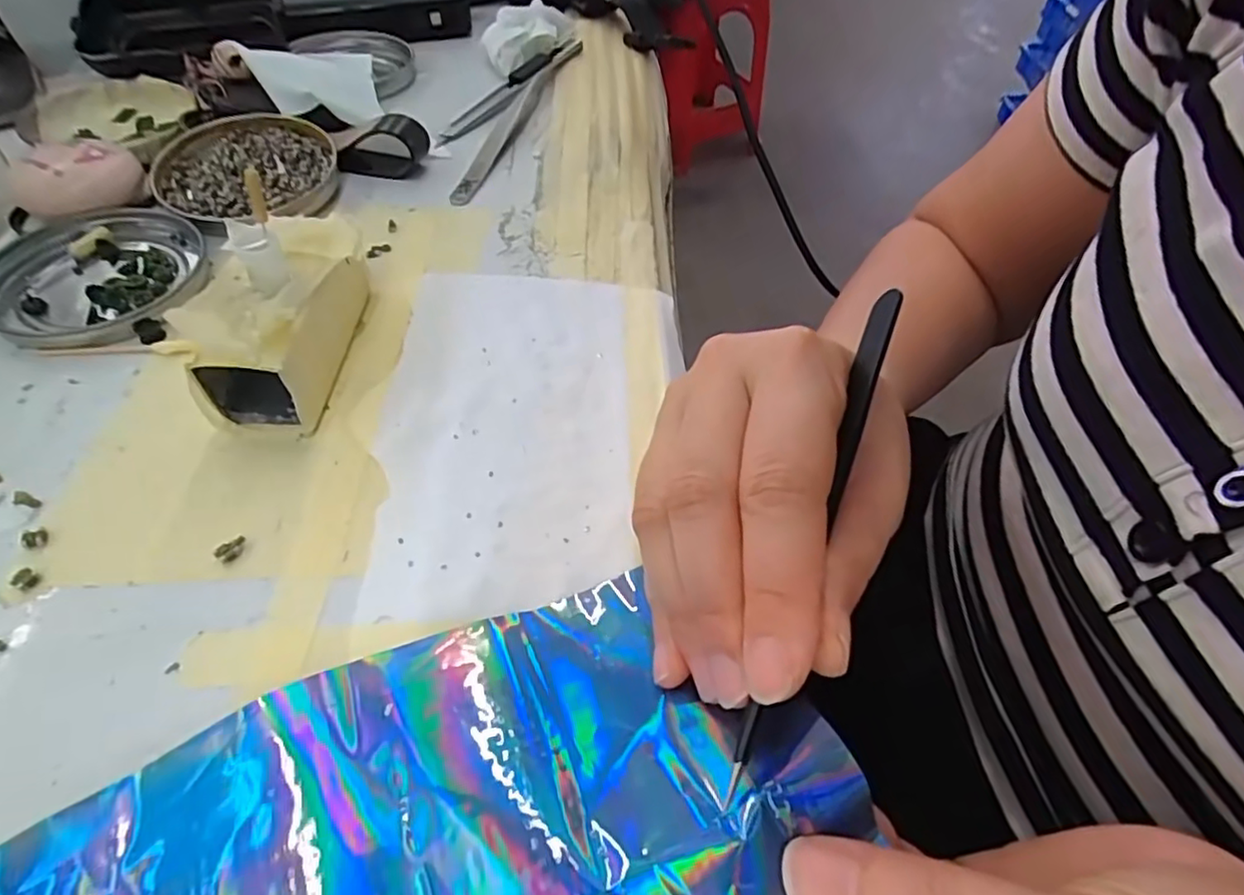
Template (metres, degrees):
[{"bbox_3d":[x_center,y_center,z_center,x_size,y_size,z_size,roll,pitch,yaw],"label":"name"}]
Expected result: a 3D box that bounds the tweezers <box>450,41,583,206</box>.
[{"bbox_3d":[-0.056,-0.188,0.356,0.014,0.010,0.174,14,53,8],"label":"tweezers"}]

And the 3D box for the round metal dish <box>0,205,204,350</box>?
[{"bbox_3d":[-0.214,-0.069,0.255,0.075,0.009,0.078,1,52,-2],"label":"round metal dish"}]

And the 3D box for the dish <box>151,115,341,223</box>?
[{"bbox_3d":[-0.178,-0.133,0.302,0.077,0.015,0.074,-17,55,-15],"label":"dish"}]

